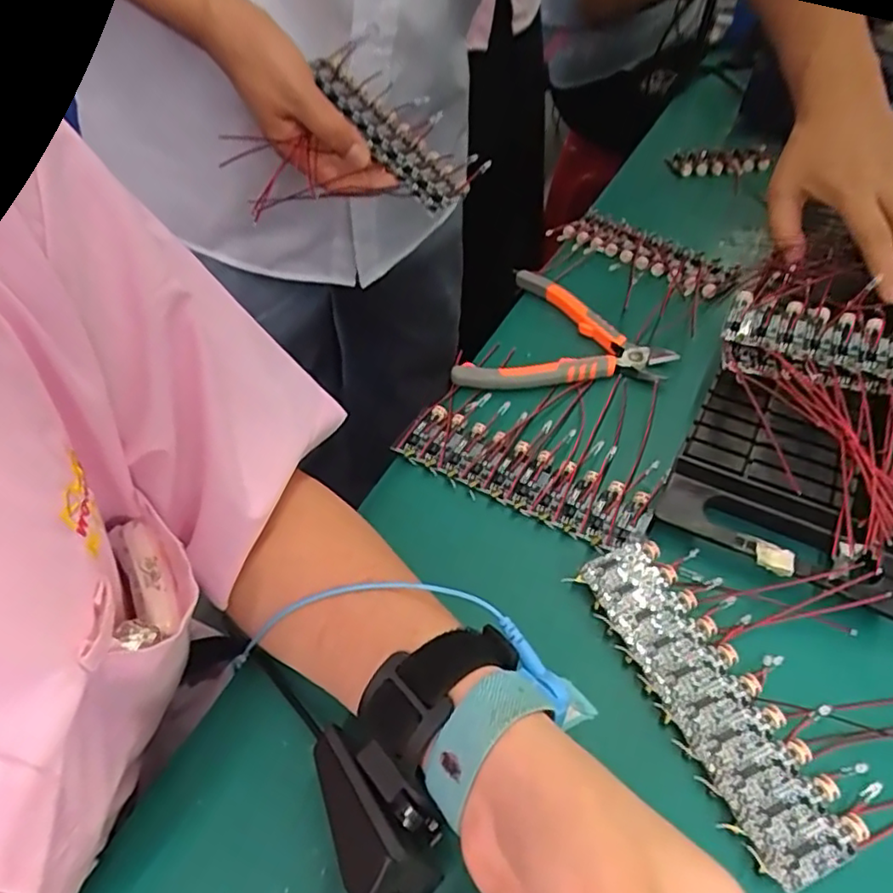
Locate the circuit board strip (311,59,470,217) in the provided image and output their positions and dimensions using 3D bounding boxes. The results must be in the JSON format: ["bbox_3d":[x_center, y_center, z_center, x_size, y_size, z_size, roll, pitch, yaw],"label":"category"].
[{"bbox_3d":[-0.047,-0.240,0.483,0.046,0.014,0.159,-36,79,-25],"label":"circuit board strip"}]

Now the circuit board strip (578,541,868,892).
[{"bbox_3d":[0.122,0.114,0.298,0.048,0.010,0.154,-18,51,-13],"label":"circuit board strip"}]

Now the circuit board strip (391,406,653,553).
[{"bbox_3d":[0.043,0.017,0.391,0.161,0.009,0.046,25,55,22],"label":"circuit board strip"}]

